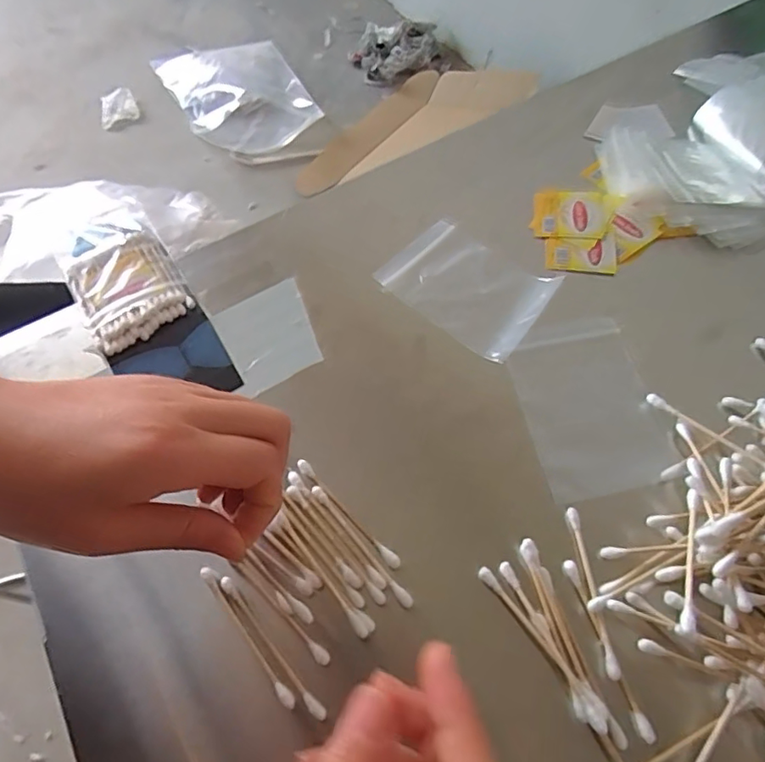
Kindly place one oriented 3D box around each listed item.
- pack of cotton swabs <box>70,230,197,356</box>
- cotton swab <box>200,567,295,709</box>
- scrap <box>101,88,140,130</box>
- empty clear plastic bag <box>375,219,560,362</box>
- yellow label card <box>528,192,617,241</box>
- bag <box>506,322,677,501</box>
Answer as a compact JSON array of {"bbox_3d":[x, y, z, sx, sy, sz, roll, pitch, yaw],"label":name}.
[{"bbox_3d":[-0.161,-0.057,0.347,0.060,0.011,0.077,-33,63,-15],"label":"pack of cotton swabs"},{"bbox_3d":[-0.061,0.111,0.243,0.006,0.004,0.072,-36,64,-16],"label":"cotton swab"},{"bbox_3d":[-0.589,-0.604,1.211,0.085,0.024,0.083,-29,62,-13],"label":"scrap"},{"bbox_3d":[0.051,-0.059,0.337,0.095,0.005,0.067,35,67,21],"label":"empty clear plastic bag"},{"bbox_3d":[0.126,-0.110,0.366,0.051,0.004,0.043,10,61,9],"label":"yellow label card"},{"bbox_3d":[0.109,0.013,0.291,0.069,0.004,0.095,-12,60,-4],"label":"bag"}]

